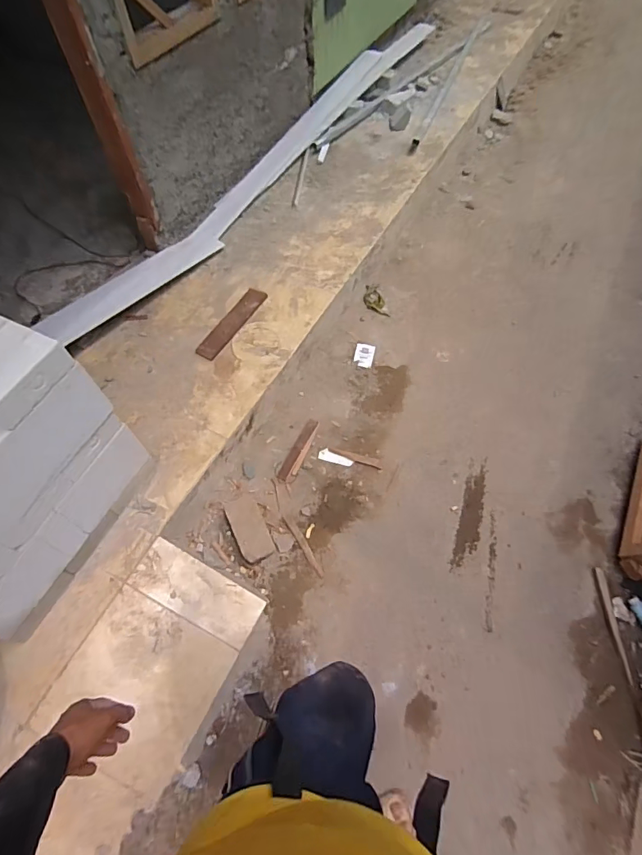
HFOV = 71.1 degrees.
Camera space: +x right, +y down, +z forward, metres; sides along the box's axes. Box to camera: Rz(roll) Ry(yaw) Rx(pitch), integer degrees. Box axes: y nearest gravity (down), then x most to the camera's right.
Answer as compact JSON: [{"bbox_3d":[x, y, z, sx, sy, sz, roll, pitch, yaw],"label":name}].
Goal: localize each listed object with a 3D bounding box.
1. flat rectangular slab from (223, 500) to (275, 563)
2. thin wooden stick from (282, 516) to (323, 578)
[{"bbox_3d":[-0.235,0.336,1.497,0.109,0.016,0.212,-22,68,-13],"label":"flat rectangular slab"},{"bbox_3d":[-0.060,0.391,1.492,0.026,0.007,0.235,-30,63,-15],"label":"thin wooden stick"}]

